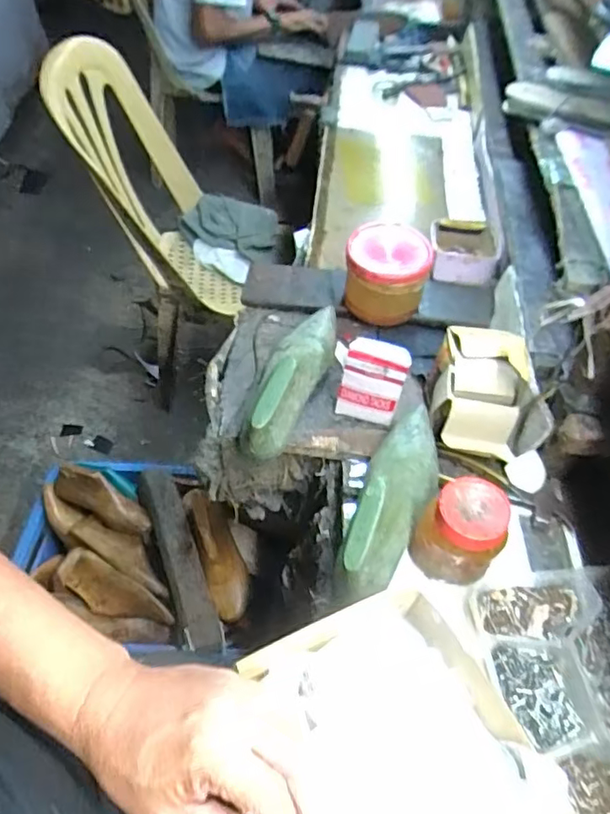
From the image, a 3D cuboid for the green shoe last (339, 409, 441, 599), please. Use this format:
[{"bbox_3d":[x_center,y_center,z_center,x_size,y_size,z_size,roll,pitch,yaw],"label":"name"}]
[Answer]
[{"bbox_3d":[0.100,0.086,0.616,0.076,0.069,0.258,16,54,12],"label":"green shoe last"}]

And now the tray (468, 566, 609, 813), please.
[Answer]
[{"bbox_3d":[0.277,0.267,0.545,0.190,0.033,0.211,-6,52,-5],"label":"tray"}]

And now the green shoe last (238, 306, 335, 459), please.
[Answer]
[{"bbox_3d":[-0.016,-0.047,0.737,0.081,0.084,0.248,12,53,9],"label":"green shoe last"}]

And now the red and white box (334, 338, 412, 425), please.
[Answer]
[{"bbox_3d":[0.080,-0.034,0.710,0.086,0.110,0.047,8,52,6],"label":"red and white box"}]

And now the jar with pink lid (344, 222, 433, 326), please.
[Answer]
[{"bbox_3d":[0.115,-0.182,0.825,0.111,0.120,0.110,0,52,0],"label":"jar with pink lid"}]

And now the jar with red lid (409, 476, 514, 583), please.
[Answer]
[{"bbox_3d":[0.154,0.129,0.585,0.079,0.109,0.072,0,52,0],"label":"jar with red lid"}]

